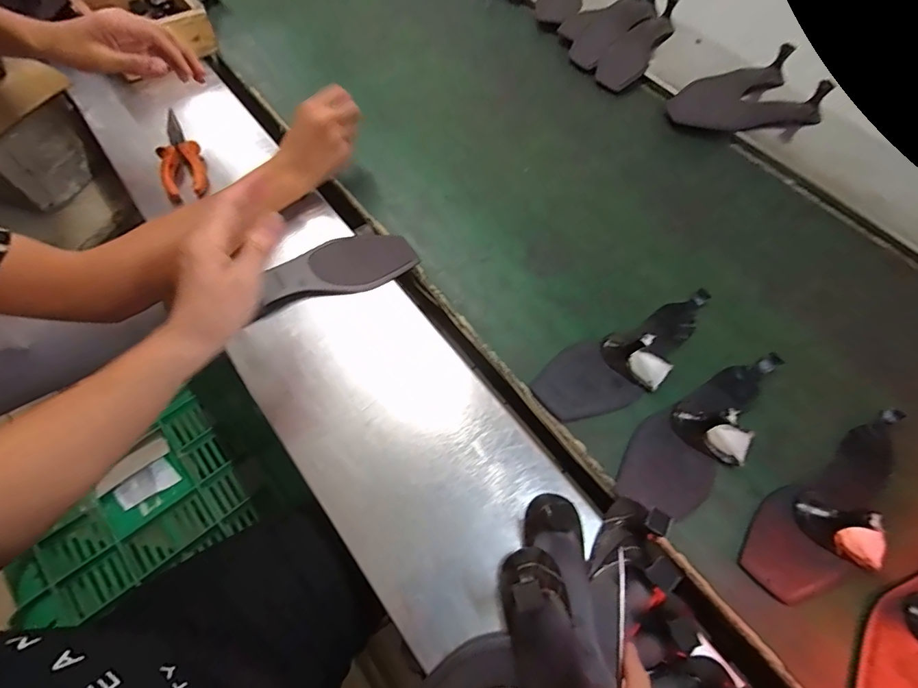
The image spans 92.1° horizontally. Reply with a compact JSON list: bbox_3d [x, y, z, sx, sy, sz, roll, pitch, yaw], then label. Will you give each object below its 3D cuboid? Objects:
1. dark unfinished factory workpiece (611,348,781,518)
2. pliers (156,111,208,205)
[{"bbox_3d":[0.269,0.076,0.459,0.255,0.045,0.092,-35,68,-19],"label":"dark unfinished factory workpiece"},{"bbox_3d":[-0.370,-0.251,0.589,0.051,0.030,0.148,-13,77,-9],"label":"pliers"}]

